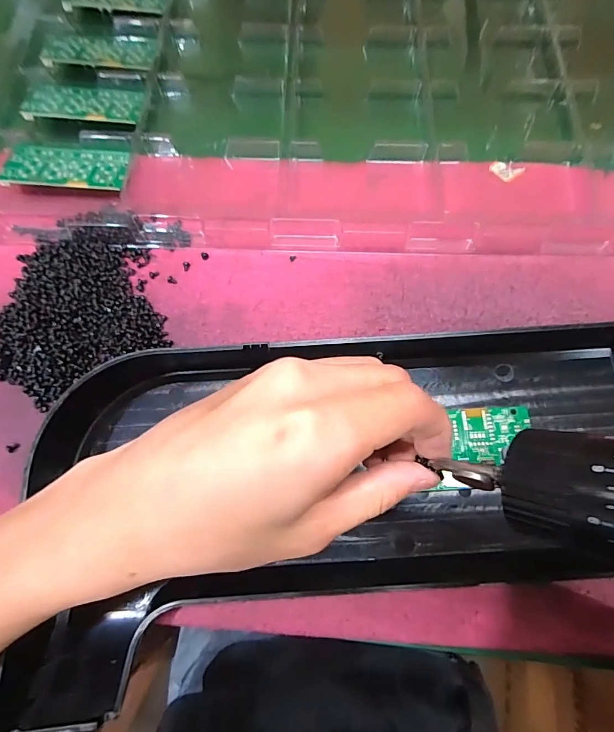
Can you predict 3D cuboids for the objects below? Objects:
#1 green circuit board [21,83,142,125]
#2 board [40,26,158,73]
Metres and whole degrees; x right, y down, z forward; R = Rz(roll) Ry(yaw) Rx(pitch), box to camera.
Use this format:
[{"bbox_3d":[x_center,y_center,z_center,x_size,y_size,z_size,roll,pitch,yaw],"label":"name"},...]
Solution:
[{"bbox_3d":[-0.187,-0.219,0.342,0.095,0.004,0.046,5,61,-1],"label":"green circuit board"},{"bbox_3d":[-0.185,-0.283,0.363,0.098,0.005,0.051,8,73,3],"label":"board"}]

